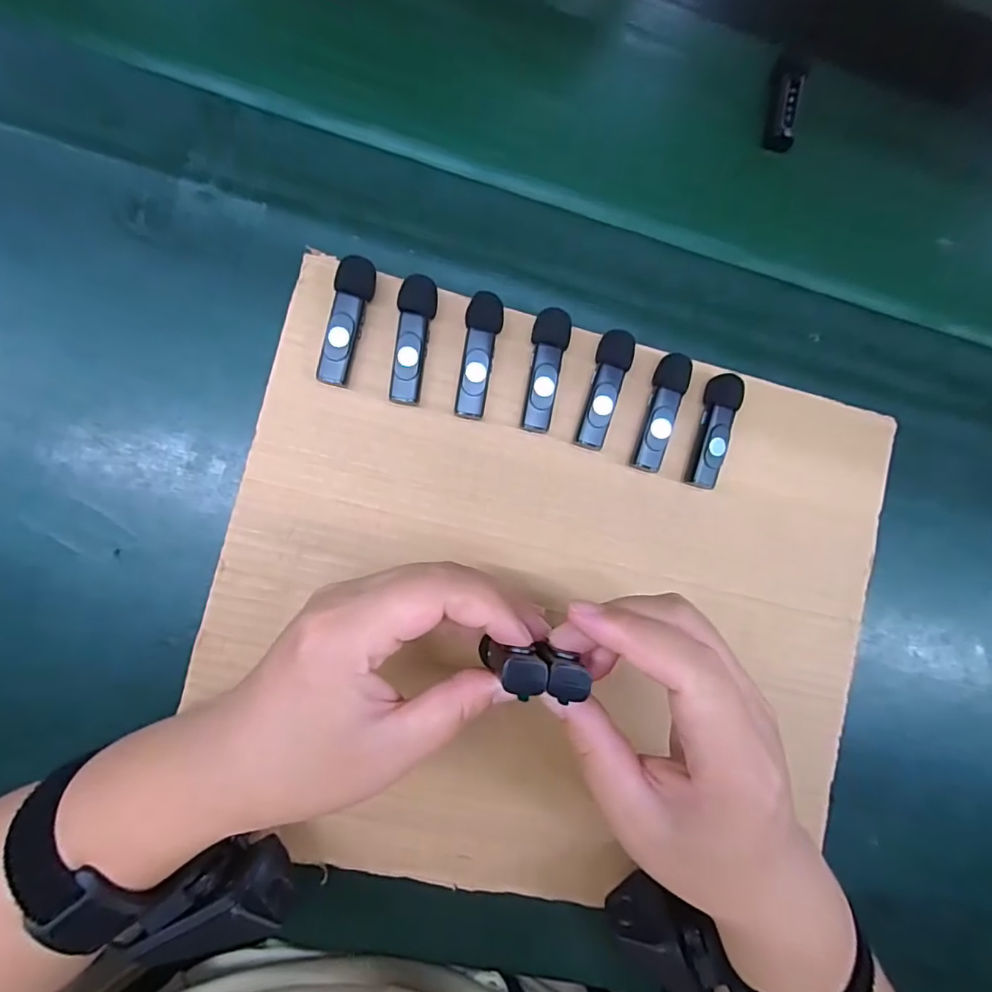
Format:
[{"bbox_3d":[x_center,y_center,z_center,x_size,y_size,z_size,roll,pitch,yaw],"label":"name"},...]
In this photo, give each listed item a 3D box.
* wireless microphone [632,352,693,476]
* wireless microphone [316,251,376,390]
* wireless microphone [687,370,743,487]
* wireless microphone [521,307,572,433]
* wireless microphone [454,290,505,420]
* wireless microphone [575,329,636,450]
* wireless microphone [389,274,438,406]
[{"bbox_3d":[0.090,-0.045,0.300,0.018,0.015,0.063,16,85,-7],"label":"wireless microphone"},{"bbox_3d":[-0.076,-0.089,0.280,0.018,0.016,0.064,11,86,-7],"label":"wireless microphone"},{"bbox_3d":[0.120,-0.035,0.303,0.019,0.015,0.062,17,85,-7],"label":"wireless microphone"},{"bbox_3d":[0.026,-0.066,0.293,0.019,0.016,0.065,10,86,-7],"label":"wireless microphone"},{"bbox_3d":[-0.009,-0.073,0.289,0.018,0.016,0.065,8,86,-7],"label":"wireless microphone"},{"bbox_3d":[0.057,-0.057,0.296,0.019,0.015,0.063,19,85,-7],"label":"wireless microphone"},{"bbox_3d":[-0.043,-0.080,0.284,0.018,0.015,0.065,8,86,-7],"label":"wireless microphone"}]

